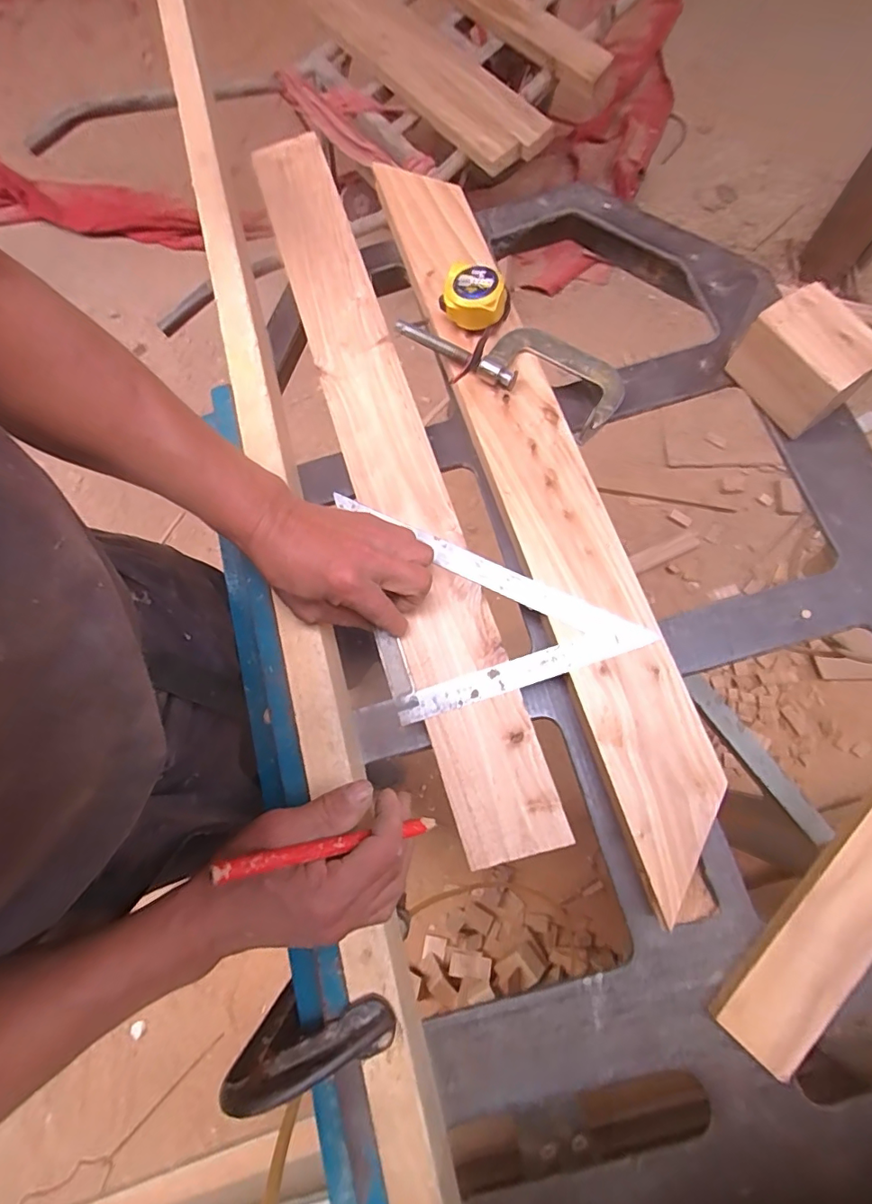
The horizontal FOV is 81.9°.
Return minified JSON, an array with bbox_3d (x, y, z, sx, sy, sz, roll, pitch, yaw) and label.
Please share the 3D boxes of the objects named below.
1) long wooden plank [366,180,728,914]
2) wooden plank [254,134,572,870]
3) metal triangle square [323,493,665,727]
[{"bbox_3d":[0.082,-0.135,0.454,0.084,0.014,0.722,-17,75,2],"label":"long wooden plank"},{"bbox_3d":[-0.058,-0.167,0.475,0.085,0.015,0.770,-17,73,-5],"label":"wooden plank"},{"bbox_3d":[0.014,0.027,0.409,0.270,0.018,0.145,25,75,8],"label":"metal triangle square"}]

